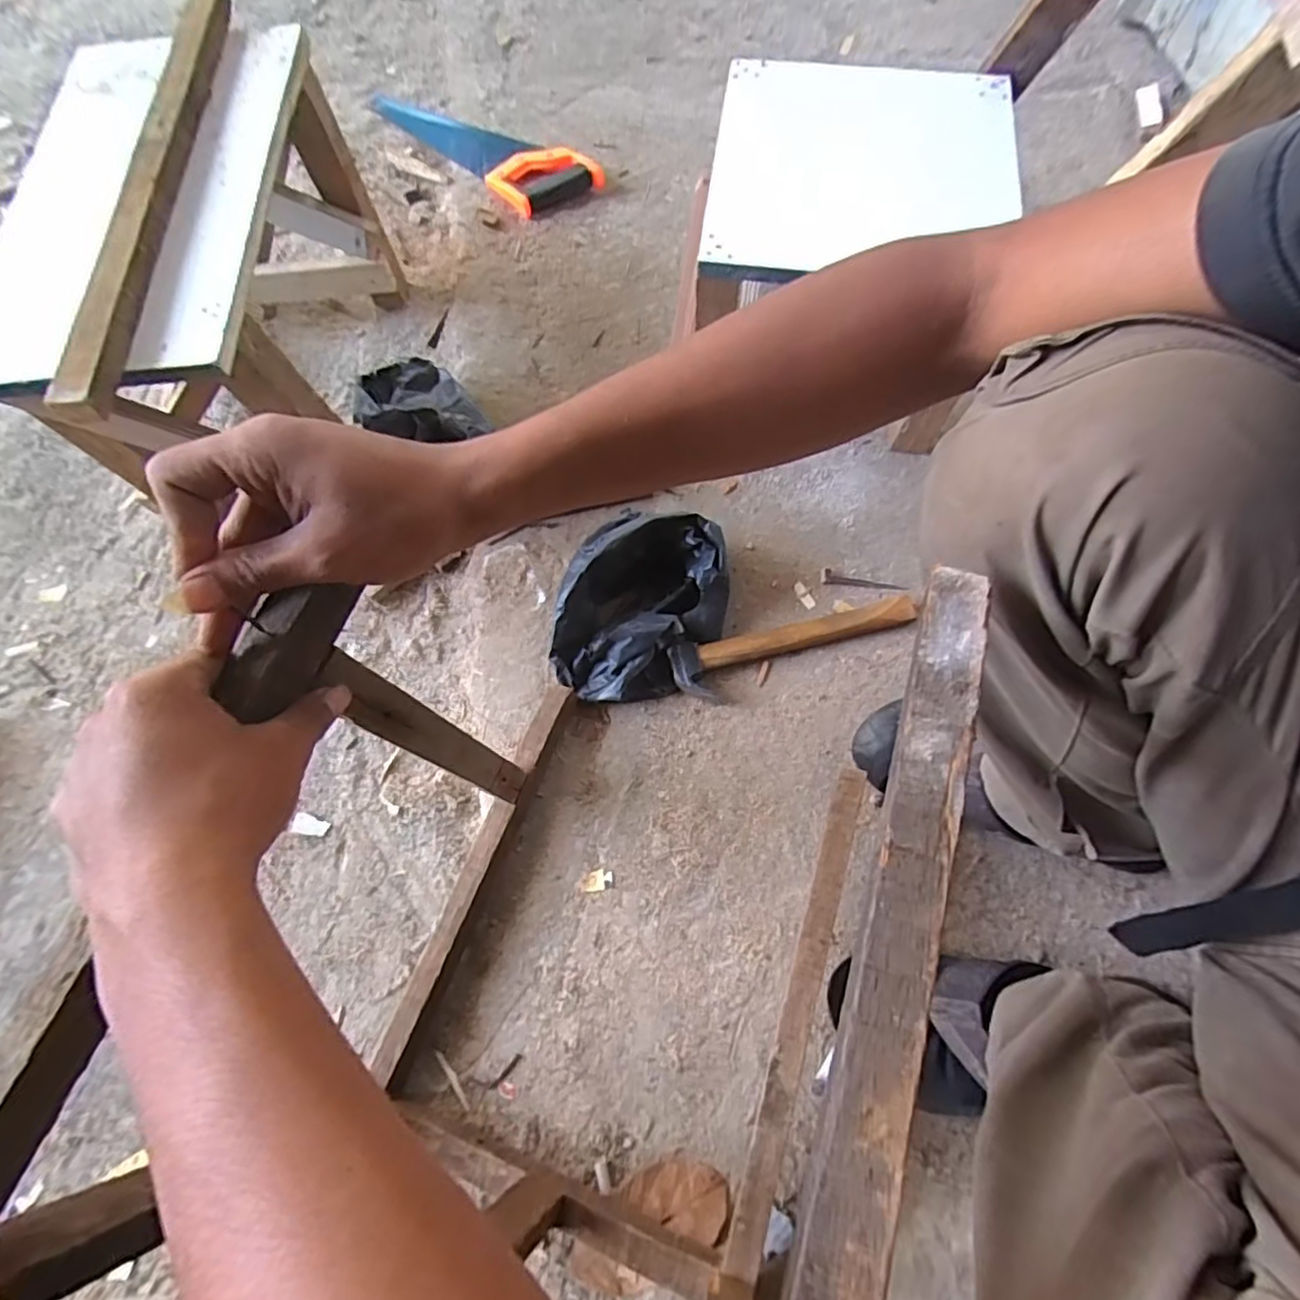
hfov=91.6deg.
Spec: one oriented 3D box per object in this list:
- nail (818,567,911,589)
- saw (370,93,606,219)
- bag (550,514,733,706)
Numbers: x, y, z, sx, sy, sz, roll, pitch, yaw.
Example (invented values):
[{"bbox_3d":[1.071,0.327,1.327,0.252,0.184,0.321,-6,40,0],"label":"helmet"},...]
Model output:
[{"bbox_3d":[0.223,-0.071,0.656,0.090,0.005,0.015,8,68,3],"label":"nail"},{"bbox_3d":[-0.244,-0.741,0.912,0.407,0.033,0.121,43,74,15],"label":"saw"},{"bbox_3d":[-0.008,-0.037,0.603,0.146,0.097,0.166,15,69,6],"label":"bag"}]

